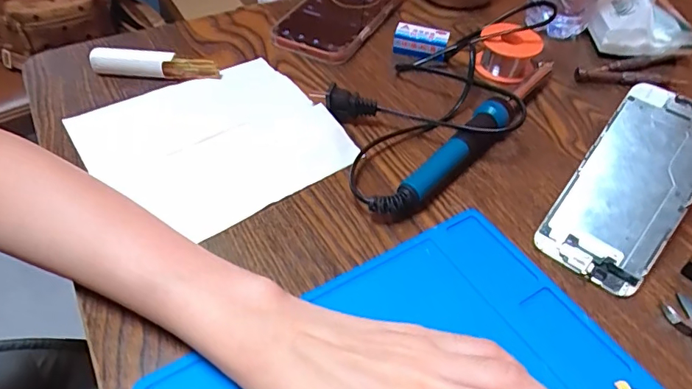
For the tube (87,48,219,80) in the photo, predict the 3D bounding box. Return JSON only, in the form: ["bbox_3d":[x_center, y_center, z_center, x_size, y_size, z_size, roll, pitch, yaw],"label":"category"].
[{"bbox_3d":[-0.161,-0.110,0.412,0.104,0.018,0.016,4,48,1],"label":"tube"}]

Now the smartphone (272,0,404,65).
[{"bbox_3d":[-0.002,-0.191,0.496,0.080,0.013,0.174,22,51,16],"label":"smartphone"}]

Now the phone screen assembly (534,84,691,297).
[{"bbox_3d":[0.182,-0.007,0.308,0.063,0.007,0.136,33,83,24],"label":"phone screen assembly"}]

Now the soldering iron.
[{"bbox_3d":[0.100,-0.048,0.370,0.023,0.024,0.230,34,55,24],"label":"soldering iron"}]

